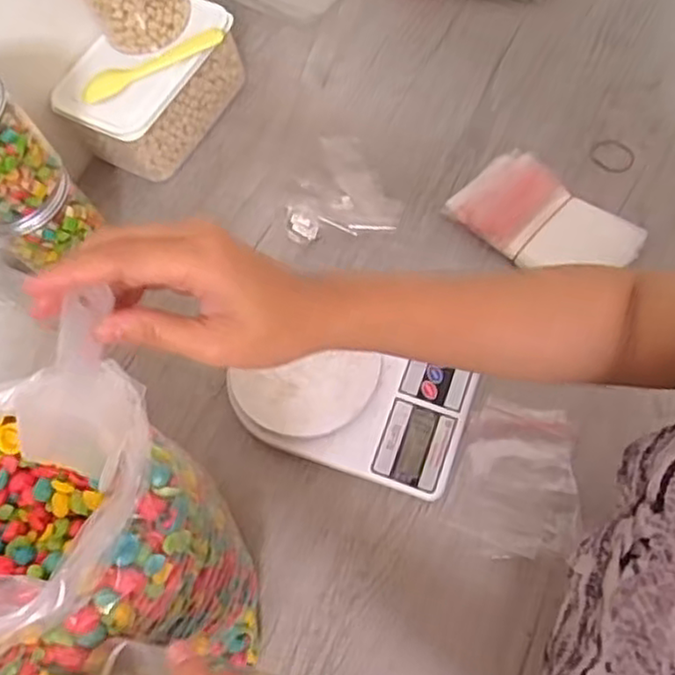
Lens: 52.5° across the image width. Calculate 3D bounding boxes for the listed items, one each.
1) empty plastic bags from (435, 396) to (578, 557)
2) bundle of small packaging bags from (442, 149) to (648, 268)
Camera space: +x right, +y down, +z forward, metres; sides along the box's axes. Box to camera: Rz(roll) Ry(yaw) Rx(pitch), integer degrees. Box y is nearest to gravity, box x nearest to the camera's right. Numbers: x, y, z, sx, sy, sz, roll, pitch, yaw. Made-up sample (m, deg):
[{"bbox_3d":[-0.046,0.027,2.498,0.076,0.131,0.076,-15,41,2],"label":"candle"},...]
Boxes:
[{"bbox_3d":[0.152,0.118,0.572,0.103,0.012,0.126,16,70,16],"label":"empty plastic bags"},{"bbox_3d":[0.196,-0.108,0.653,0.160,0.033,0.095,40,78,23],"label":"bundle of small packaging bags"}]

